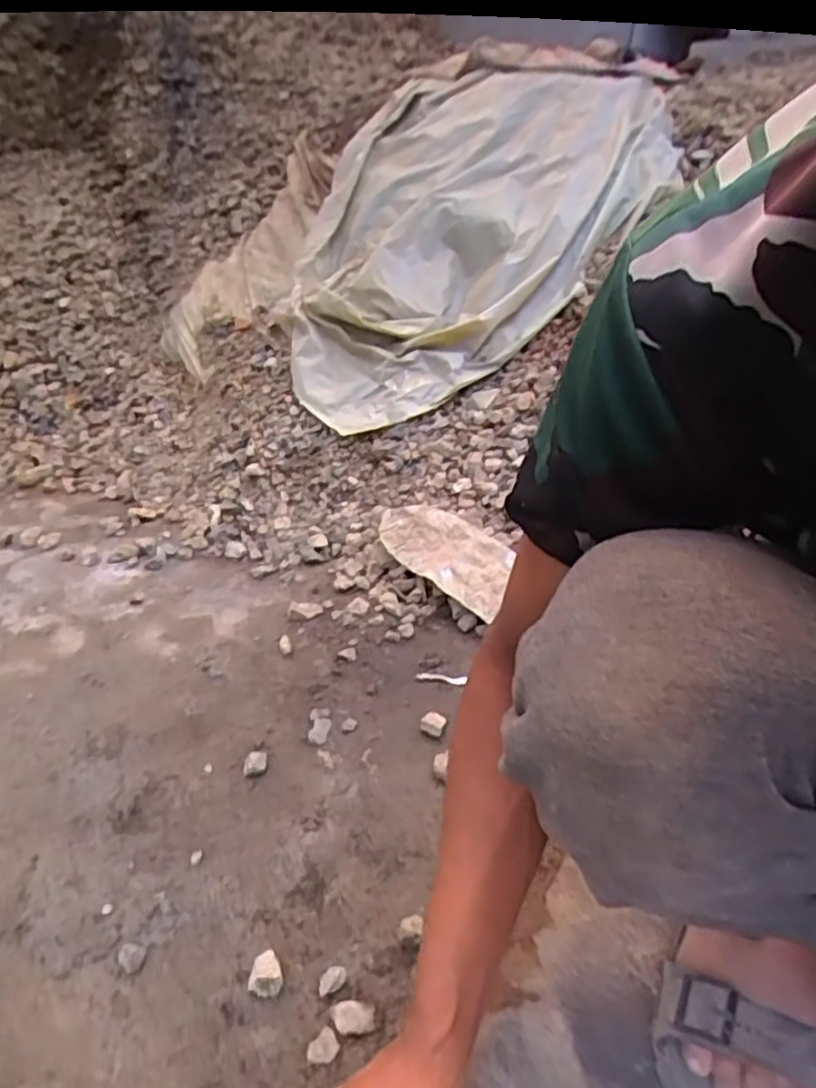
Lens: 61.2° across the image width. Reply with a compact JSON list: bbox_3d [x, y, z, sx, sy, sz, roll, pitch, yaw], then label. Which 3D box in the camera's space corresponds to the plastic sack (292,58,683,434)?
[{"bbox_3d":[0.100,-0.627,1.329,0.601,0.066,0.949,26,75,18],"label":"plastic sack"}]

